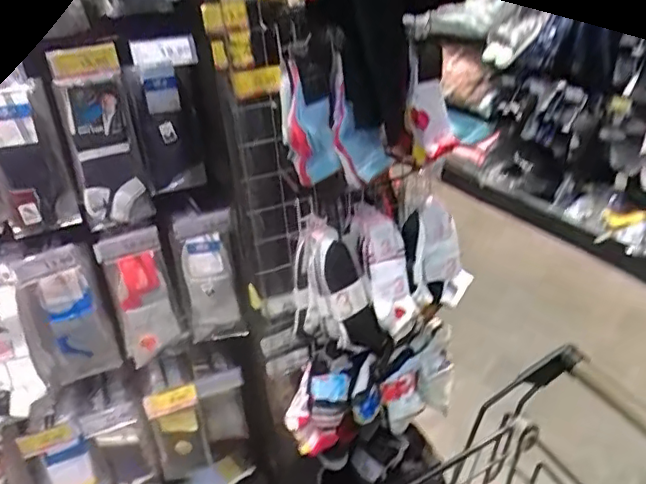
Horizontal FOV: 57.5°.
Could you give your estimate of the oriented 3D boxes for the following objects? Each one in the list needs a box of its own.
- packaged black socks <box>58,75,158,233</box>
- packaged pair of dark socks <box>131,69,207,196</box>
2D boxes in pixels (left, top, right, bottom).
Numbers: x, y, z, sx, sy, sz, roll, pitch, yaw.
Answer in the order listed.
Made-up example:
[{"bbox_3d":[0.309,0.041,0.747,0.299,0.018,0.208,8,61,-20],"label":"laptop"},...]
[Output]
[{"bbox_3d":[-0.377,-0.148,1.032,0.108,0.250,0.073,-11,25,-10],"label":"packaged black socks"},{"bbox_3d":[-0.296,-0.210,1.133,0.107,0.227,0.052,-11,26,-9],"label":"packaged pair of dark socks"}]

